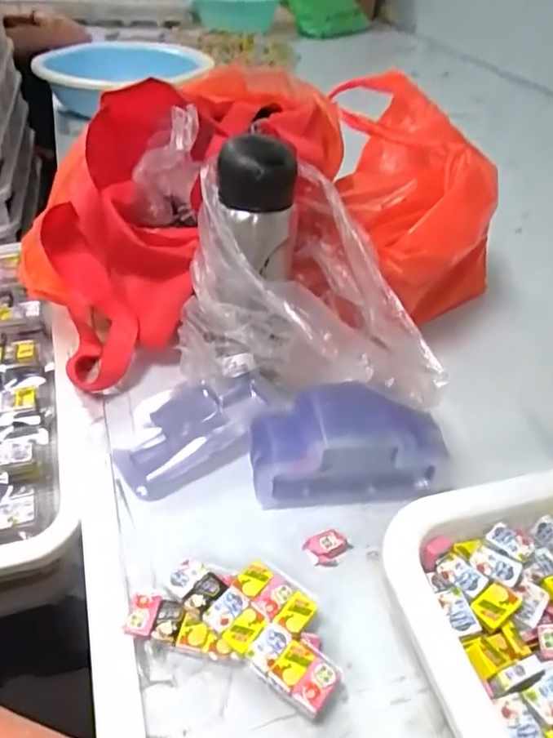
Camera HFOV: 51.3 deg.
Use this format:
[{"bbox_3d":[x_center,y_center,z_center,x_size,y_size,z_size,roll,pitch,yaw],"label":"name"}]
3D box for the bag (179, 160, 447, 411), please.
[{"bbox_3d":[0.034,-0.052,0.463,0.213,0.178,0.139,17,42,15],"label":"bag"}]

